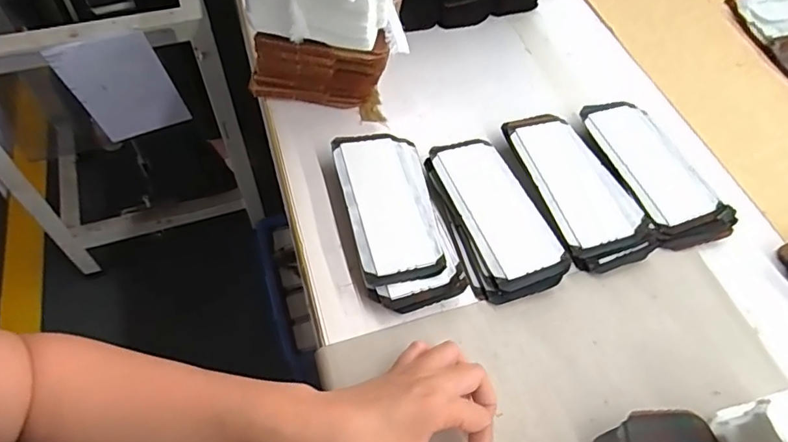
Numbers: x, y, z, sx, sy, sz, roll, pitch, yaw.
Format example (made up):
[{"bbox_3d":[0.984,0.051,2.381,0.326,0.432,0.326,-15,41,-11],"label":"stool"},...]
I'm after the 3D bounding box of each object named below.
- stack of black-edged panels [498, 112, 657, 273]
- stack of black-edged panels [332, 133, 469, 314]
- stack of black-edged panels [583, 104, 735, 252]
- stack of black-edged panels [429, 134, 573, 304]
[{"bbox_3d":[0.180,-0.035,0.519,0.080,0.024,0.179,-14,58,-11],"label":"stack of black-edged panels"},{"bbox_3d":[0.001,-0.005,0.487,0.084,0.029,0.184,-12,58,-9],"label":"stack of black-edged panels"},{"bbox_3d":[0.267,-0.054,0.538,0.086,0.023,0.179,-13,58,-10],"label":"stack of black-edged panels"},{"bbox_3d":[0.092,-0.008,0.493,0.085,0.030,0.169,-15,59,-11],"label":"stack of black-edged panels"}]

